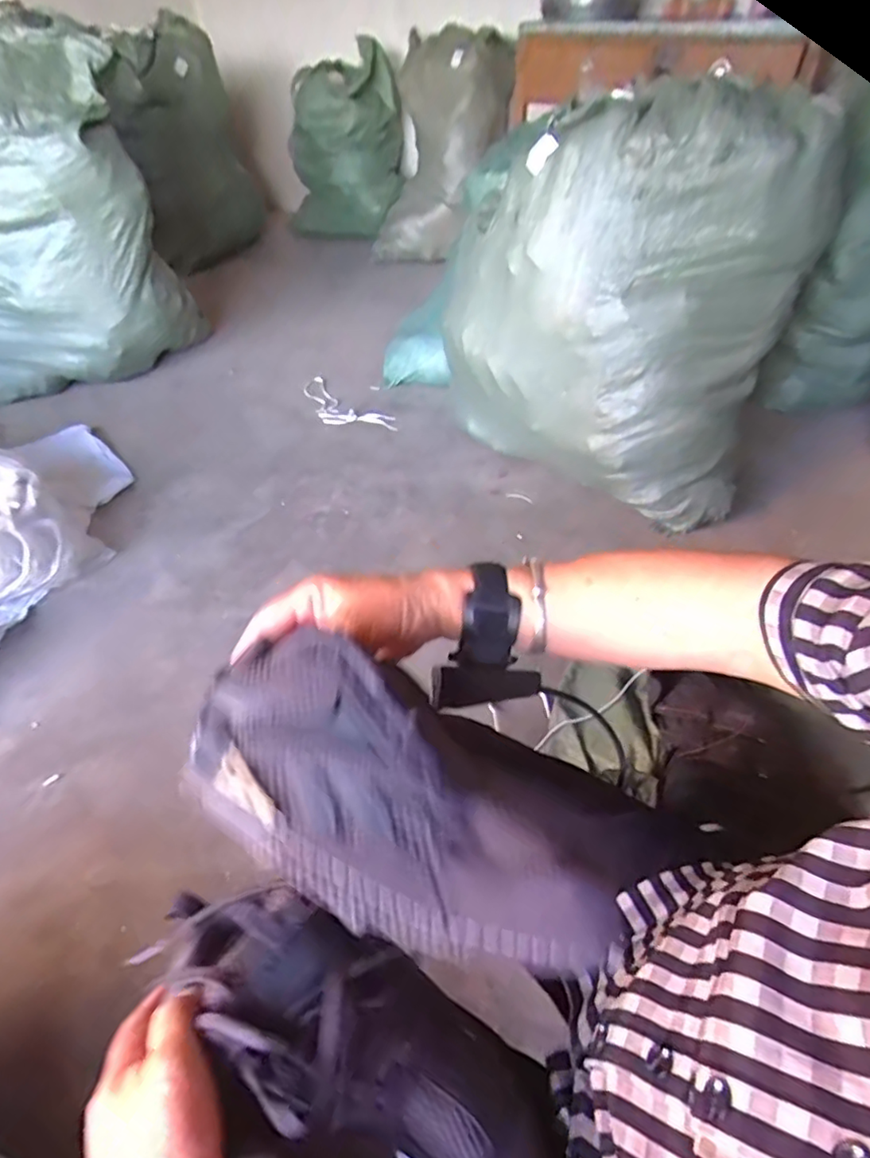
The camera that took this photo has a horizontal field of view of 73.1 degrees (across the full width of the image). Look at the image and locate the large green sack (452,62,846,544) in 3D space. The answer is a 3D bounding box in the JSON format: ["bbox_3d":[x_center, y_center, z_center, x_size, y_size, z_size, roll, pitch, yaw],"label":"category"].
[{"bbox_3d":[0.380,-0.535,1.290,0.642,0.773,0.466,-6,44,-6],"label":"large green sack"}]

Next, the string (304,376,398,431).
[{"bbox_3d":[-0.304,-0.544,1.864,0.144,0.027,0.460,-35,49,-24],"label":"string"}]

